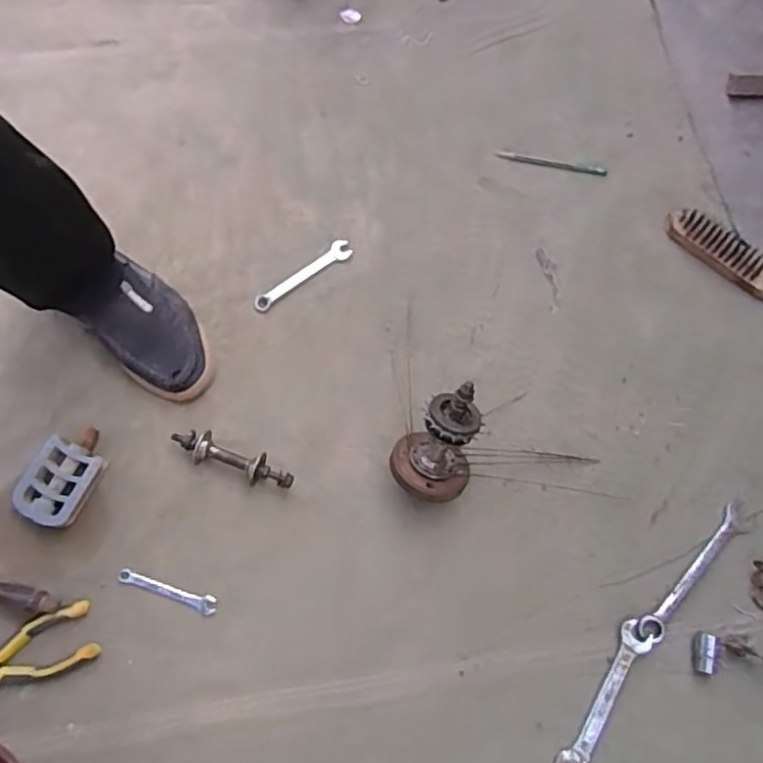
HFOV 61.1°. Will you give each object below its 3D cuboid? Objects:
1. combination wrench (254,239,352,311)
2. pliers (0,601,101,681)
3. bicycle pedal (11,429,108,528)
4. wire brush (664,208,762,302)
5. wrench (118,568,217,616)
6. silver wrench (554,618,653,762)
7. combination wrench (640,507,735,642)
[{"bbox_3d":[-0.099,-0.132,0.814,0.139,0.009,0.026,-37,76,-9],"label":"combination wrench"},{"bbox_3d":[-0.386,0.286,0.657,0.180,0.022,0.058,-21,74,-5],"label":"pliers"},{"bbox_3d":[-0.359,0.106,0.726,0.084,0.021,0.108,18,75,7],"label":"bicycle pedal"},{"bbox_3d":[0.469,-0.134,0.808,0.250,0.023,0.046,42,78,12],"label":"wire brush"},{"bbox_3d":[-0.228,0.222,0.687,0.108,0.008,0.018,17,74,6],"label":"wrench"},{"bbox_3d":[0.232,0.334,0.671,0.036,0.006,0.172,31,76,10],"label":"silver wrench"},{"bbox_3d":[0.341,0.211,0.710,0.025,0.011,0.178,42,78,12],"label":"combination wrench"}]

